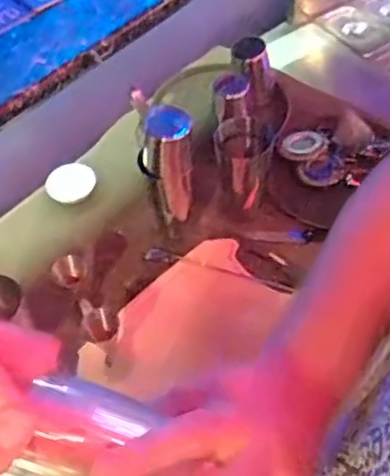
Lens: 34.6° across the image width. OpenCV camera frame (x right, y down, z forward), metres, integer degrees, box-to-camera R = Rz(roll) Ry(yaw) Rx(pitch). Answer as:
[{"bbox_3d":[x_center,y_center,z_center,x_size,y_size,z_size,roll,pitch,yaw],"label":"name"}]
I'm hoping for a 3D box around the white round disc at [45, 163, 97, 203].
[{"bbox_3d":[-0.227,-0.100,1.148,0.089,0.013,0.066,-15,94,-9],"label":"white round disc"}]

